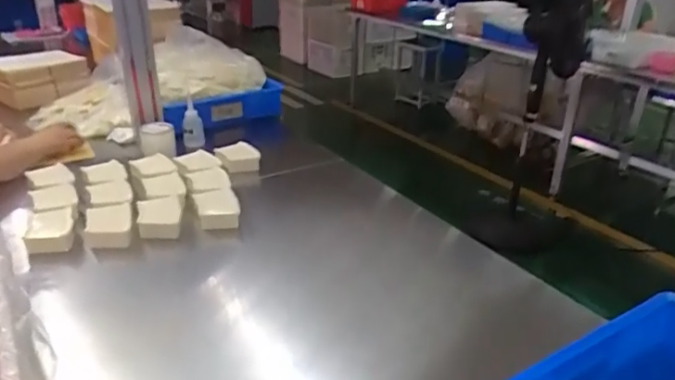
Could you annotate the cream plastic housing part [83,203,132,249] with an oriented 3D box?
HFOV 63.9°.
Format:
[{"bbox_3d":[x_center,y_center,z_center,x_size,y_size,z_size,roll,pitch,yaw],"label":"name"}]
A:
[{"bbox_3d":[-0.442,0.070,1.049,0.086,0.038,0.108,-6,28,-15],"label":"cream plastic housing part"}]

